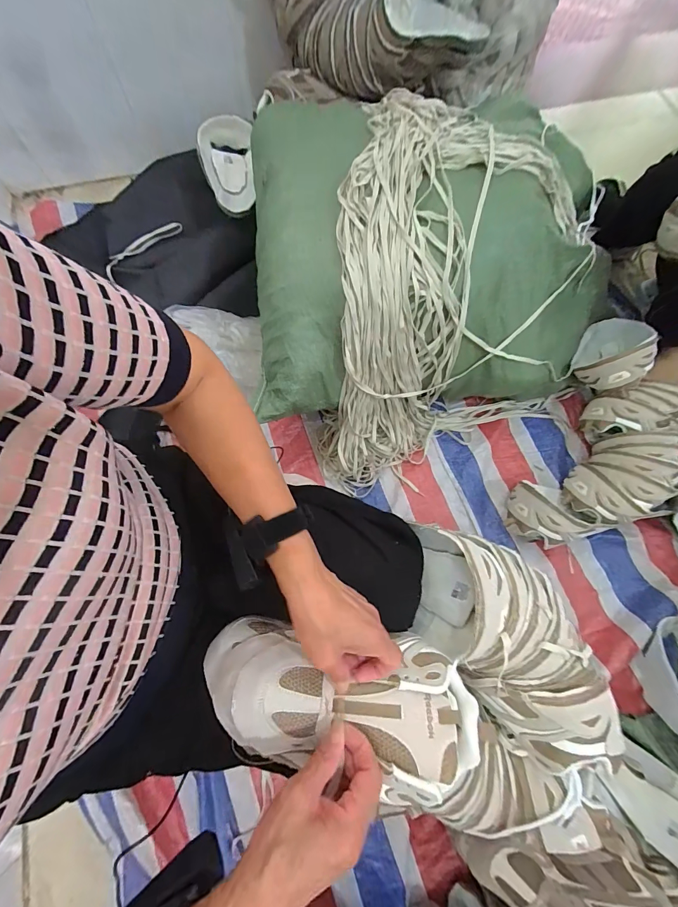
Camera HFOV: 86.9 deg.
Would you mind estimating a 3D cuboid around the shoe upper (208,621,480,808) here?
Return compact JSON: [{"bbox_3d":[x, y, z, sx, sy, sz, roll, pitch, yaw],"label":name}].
[{"bbox_3d":[-0.001,0.245,0.358,0.278,0.073,0.120,11,72,3],"label":"shoe upper"}]

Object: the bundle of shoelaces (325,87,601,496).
[{"bbox_3d":[0.107,-0.275,0.699,0.236,0.685,0.238,5,30,0],"label":"bundle of shoelaces"}]

